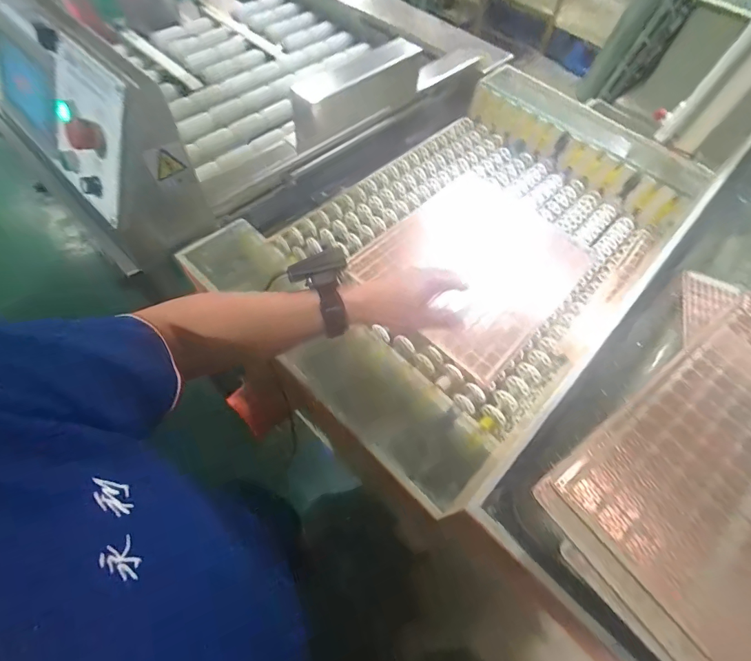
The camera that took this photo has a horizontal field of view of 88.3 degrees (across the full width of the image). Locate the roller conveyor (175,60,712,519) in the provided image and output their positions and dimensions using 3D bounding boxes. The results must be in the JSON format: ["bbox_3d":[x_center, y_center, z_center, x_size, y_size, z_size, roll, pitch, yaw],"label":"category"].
[{"bbox_3d":[0.178,-0.207,0.795,0.594,0.142,0.932,41,66,17],"label":"roller conveyor"}]

